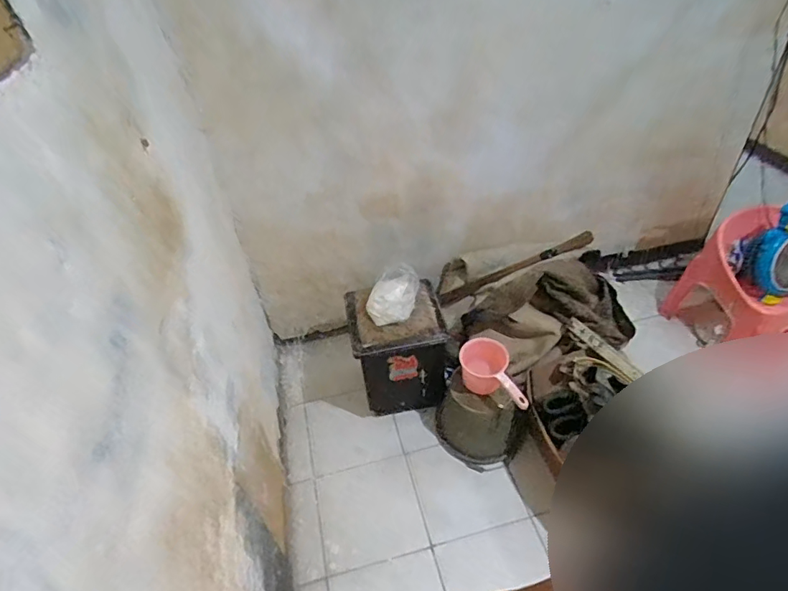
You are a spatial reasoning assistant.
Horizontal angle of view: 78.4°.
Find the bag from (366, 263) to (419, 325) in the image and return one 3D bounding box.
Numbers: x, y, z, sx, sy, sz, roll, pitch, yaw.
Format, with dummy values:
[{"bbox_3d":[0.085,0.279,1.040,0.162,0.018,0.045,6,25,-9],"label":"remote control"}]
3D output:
[{"bbox_3d":[-0.002,0.005,1.459,0.157,0.107,0.162,-3,40,3],"label":"bag"}]

